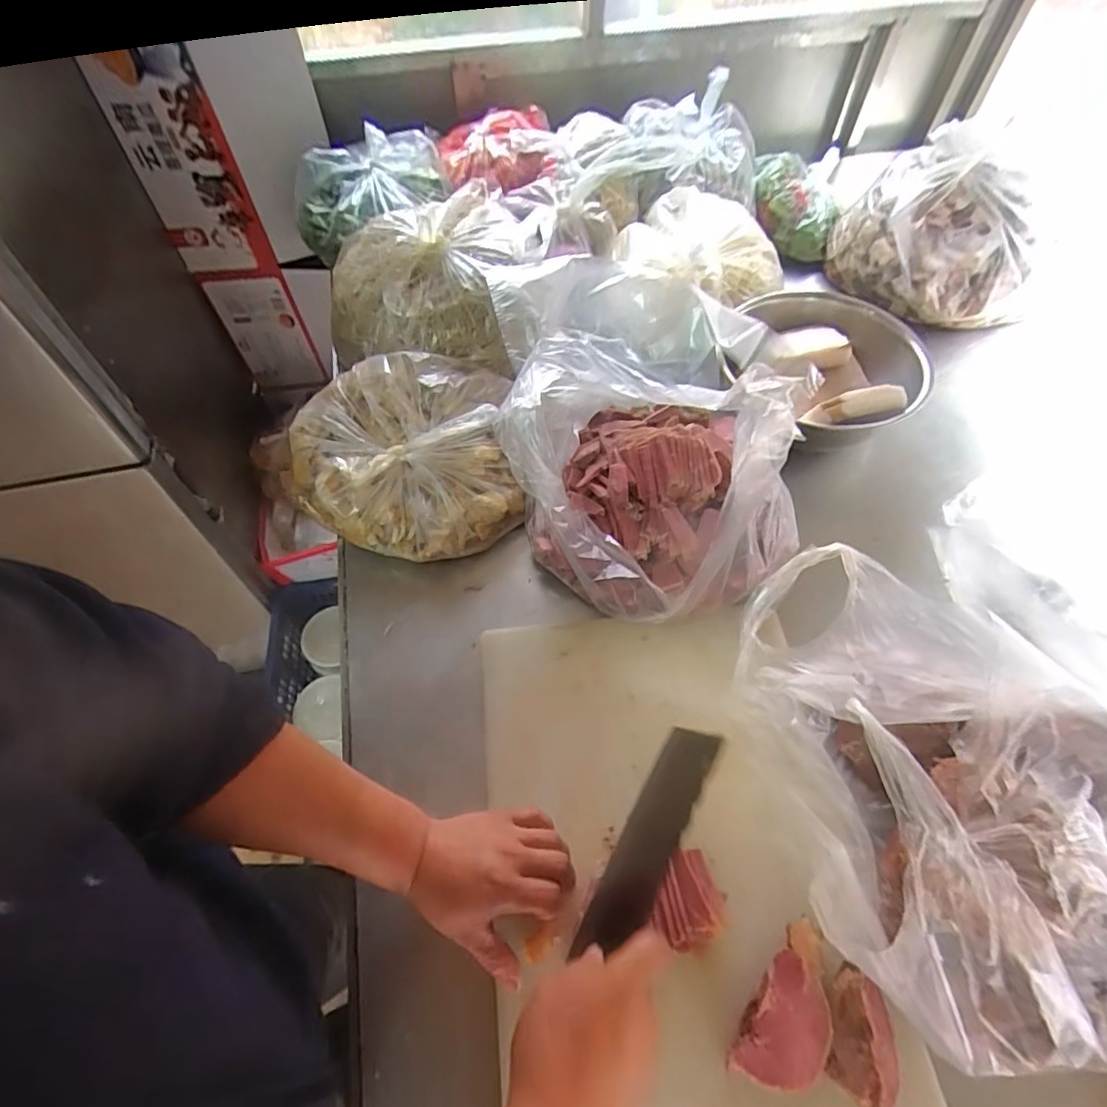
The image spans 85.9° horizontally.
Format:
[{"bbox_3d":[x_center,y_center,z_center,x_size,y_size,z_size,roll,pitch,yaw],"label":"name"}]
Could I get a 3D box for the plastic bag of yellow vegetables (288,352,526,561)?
[{"bbox_3d":[-0.171,-0.107,0.687,0.258,0.123,0.222,-6,56,-4],"label":"plastic bag of yellow vegetables"}]

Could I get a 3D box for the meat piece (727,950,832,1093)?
[{"bbox_3d":[0.173,0.351,0.440,0.056,0.023,0.086,31,61,19],"label":"meat piece"}]

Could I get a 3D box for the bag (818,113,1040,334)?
[{"bbox_3d":[0.553,-0.461,0.856,0.272,0.187,0.196,22,59,14],"label":"bag"}]

